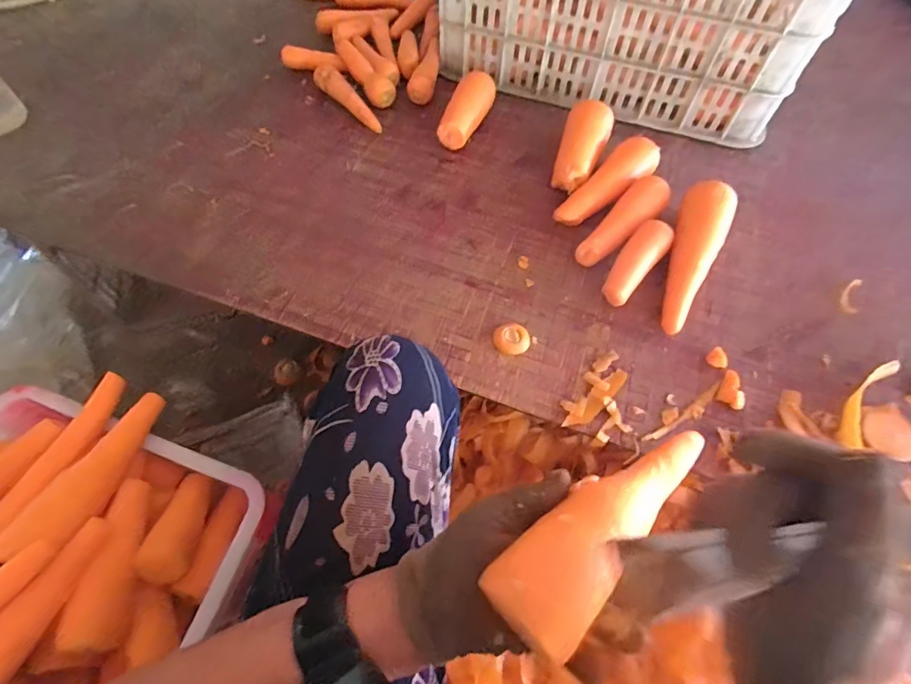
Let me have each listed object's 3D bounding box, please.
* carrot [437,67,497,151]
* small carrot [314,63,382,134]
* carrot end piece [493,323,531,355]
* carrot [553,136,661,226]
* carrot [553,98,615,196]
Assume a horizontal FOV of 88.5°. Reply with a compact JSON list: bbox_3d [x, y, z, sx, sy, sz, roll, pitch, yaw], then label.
[{"bbox_3d":[0.019,-0.323,0.662,0.056,0.055,0.125,16,62,8],"label":"carrot"},{"bbox_3d":[-0.160,-0.355,0.684,0.032,0.036,0.143,-33,66,-18],"label":"small carrot"},{"bbox_3d":[0.061,-0.004,0.505,0.037,0.007,0.037,0,61,-1],"label":"carrot end piece"},{"bbox_3d":[0.195,-0.197,0.598,0.169,0.050,0.053,-41,69,-21],"label":"carrot"},{"bbox_3d":[0.168,-0.255,0.627,0.057,0.055,0.144,18,62,9],"label":"carrot"}]

